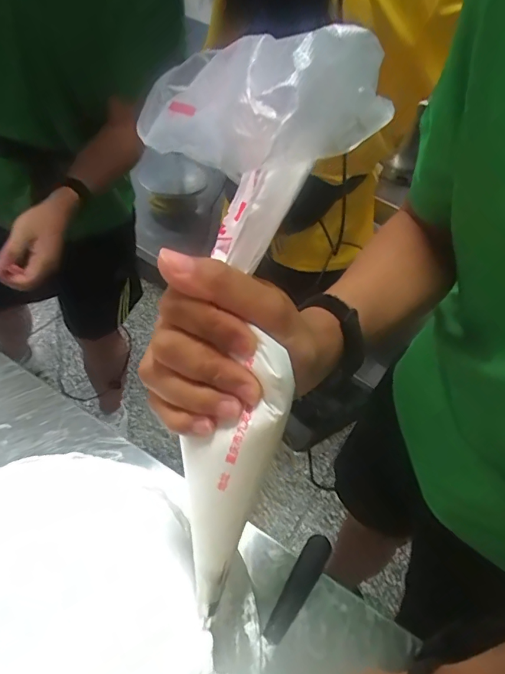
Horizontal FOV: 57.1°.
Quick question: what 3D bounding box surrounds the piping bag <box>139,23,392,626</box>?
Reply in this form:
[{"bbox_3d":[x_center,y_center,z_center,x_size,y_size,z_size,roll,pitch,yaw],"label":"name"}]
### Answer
[{"bbox_3d":[-0.005,0.006,0.232,0.099,0.274,0.074,7,19,3],"label":"piping bag"}]

